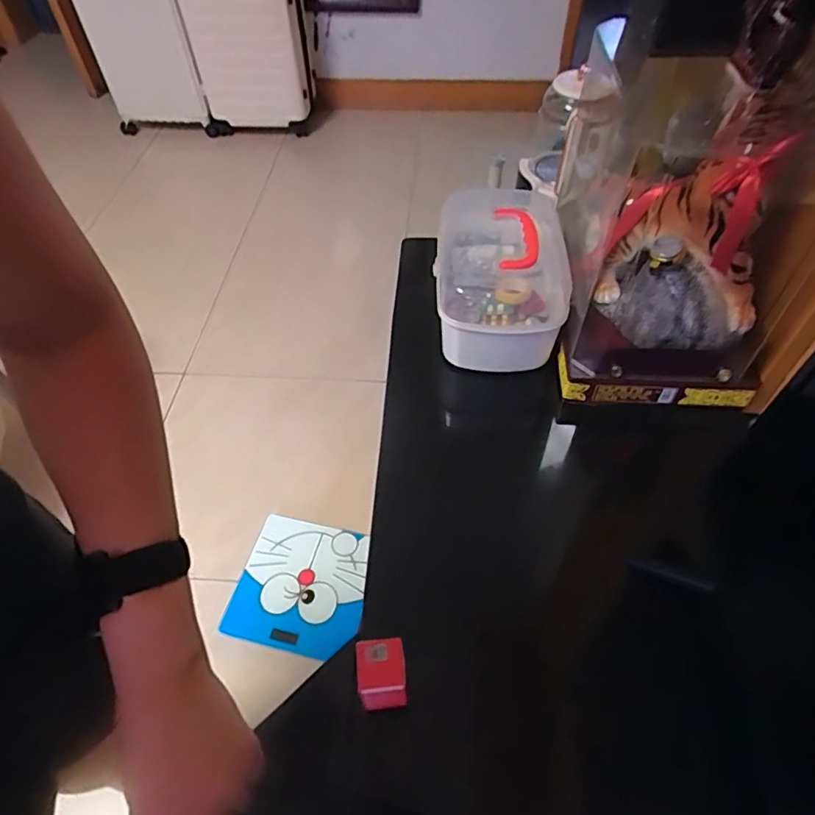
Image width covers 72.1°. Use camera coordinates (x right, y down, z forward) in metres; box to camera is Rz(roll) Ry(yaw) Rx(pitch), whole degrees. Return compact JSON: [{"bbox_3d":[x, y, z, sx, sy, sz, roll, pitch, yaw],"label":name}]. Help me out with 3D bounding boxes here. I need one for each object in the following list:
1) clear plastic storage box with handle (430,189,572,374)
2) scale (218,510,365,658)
[{"bbox_3d":[0.142,-0.201,0.862,0.190,0.150,0.281,4,52,6],"label":"clear plastic storage box with handle"},{"bbox_3d":[-0.229,0.388,1.223,0.271,0.033,0.271,10,53,10],"label":"scale"}]

